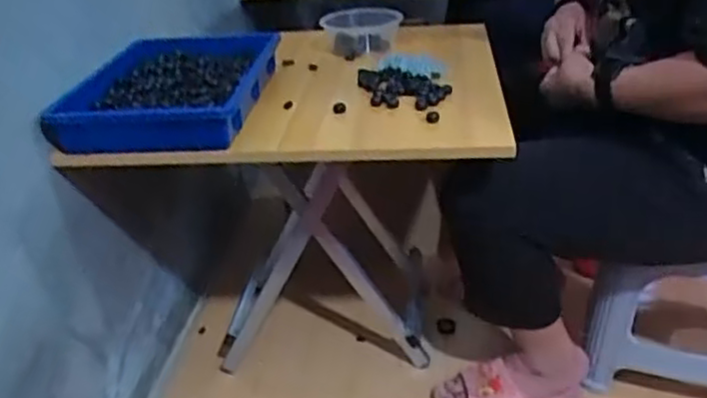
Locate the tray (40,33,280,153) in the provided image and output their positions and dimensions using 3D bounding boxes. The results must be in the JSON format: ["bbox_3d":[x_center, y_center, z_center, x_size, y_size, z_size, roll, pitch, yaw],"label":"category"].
[{"bbox_3d":[-0.256,-0.176,1.059,0.250,0.062,0.414,0,27,8],"label":"tray"}]

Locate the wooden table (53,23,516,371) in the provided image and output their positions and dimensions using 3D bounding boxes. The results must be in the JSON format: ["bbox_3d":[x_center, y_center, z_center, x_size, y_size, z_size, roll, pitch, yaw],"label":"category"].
[{"bbox_3d":[-0.055,0.023,1.235,0.578,0.539,0.556,-1,27,7],"label":"wooden table"}]

